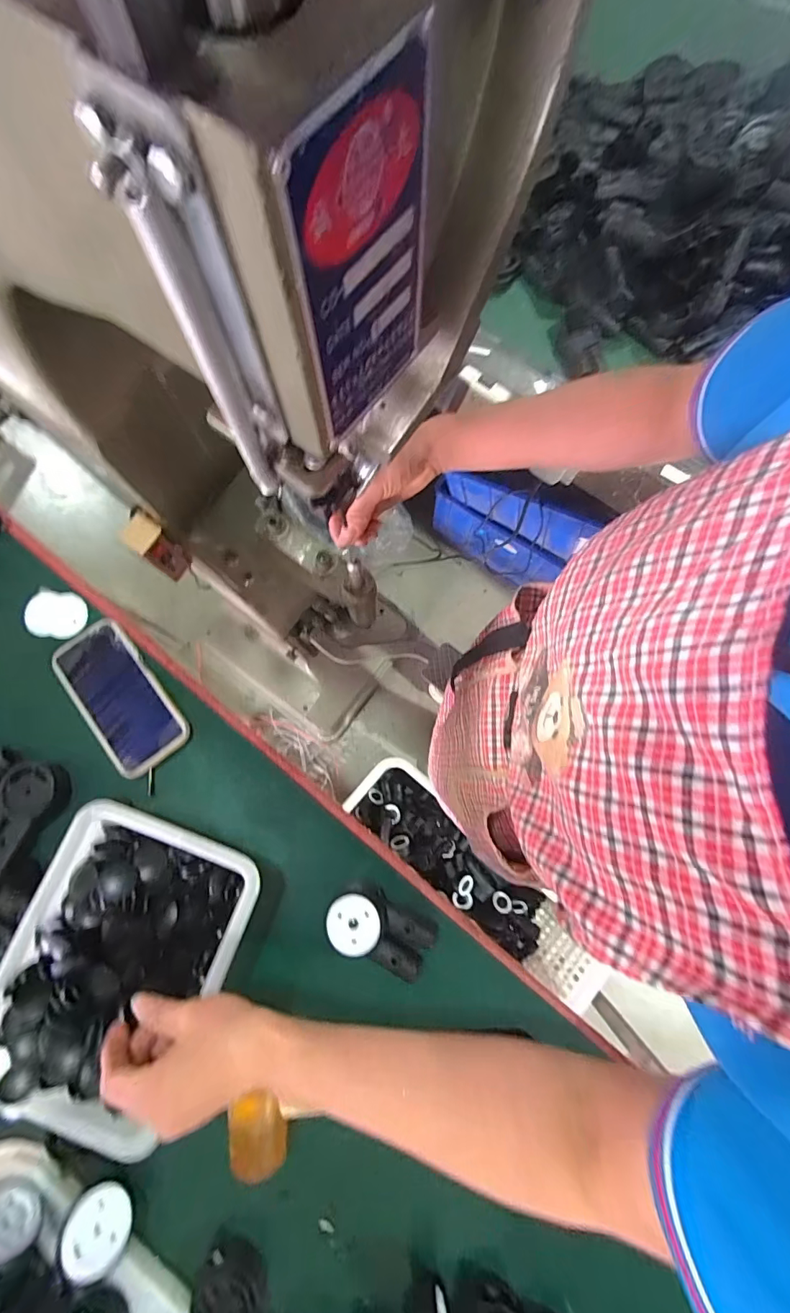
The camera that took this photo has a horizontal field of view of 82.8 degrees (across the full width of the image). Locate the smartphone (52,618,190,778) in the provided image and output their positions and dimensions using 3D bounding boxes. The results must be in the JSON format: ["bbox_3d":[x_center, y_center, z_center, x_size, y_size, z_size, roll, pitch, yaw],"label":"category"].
[{"bbox_3d":[-0.299,0.045,0.486,0.085,0.012,0.167,-38,82,-5],"label":"smartphone"}]

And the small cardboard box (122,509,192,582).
[{"bbox_3d":[-0.354,-0.162,0.668,0.046,0.106,0.053,35,81,8],"label":"small cardboard box"}]

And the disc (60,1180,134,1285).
[{"bbox_3d":[-0.252,0.487,0.381,0.049,0.009,0.051,21,33,-14],"label":"disc"}]

